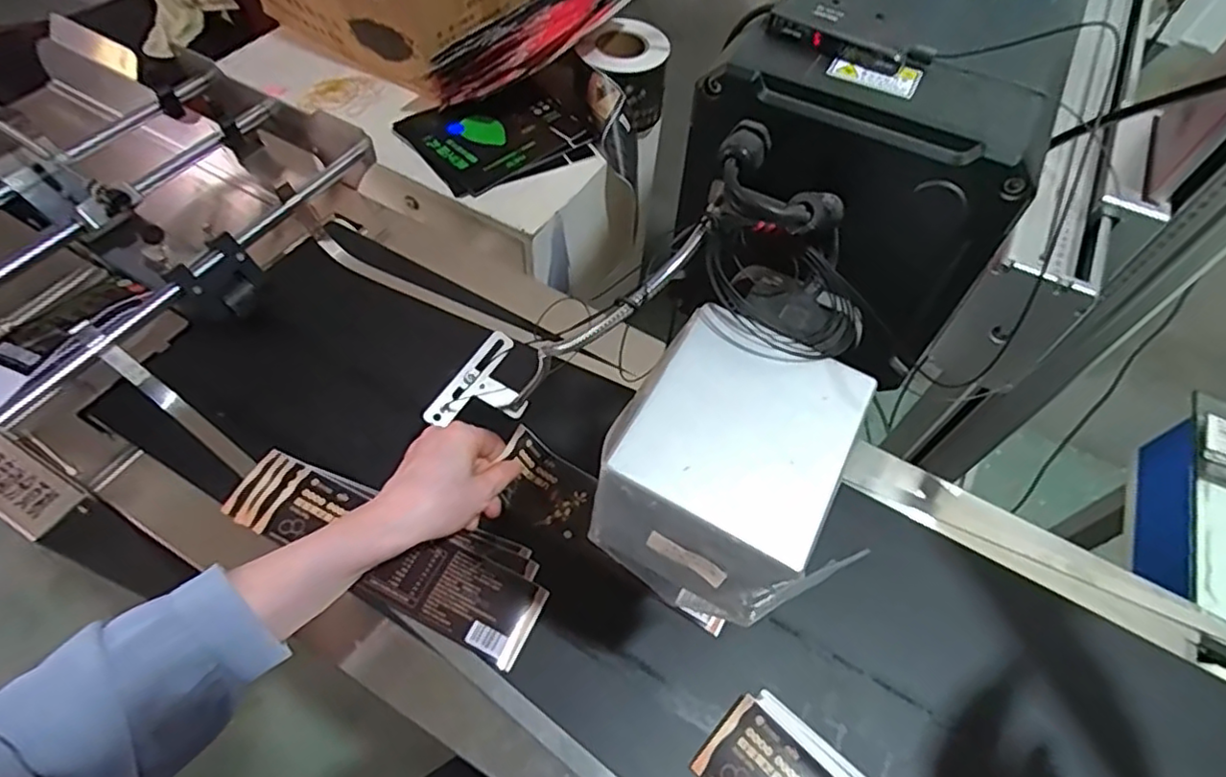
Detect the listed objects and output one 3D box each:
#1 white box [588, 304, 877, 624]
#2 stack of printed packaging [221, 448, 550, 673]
[{"bbox_3d":[0.058,0.044,0.334,0.111,0.091,0.122,25,58,10],"label":"white box"},{"bbox_3d":[-0.182,0.126,0.521,0.268,0.017,0.082,23,58,9],"label":"stack of printed packaging"}]

